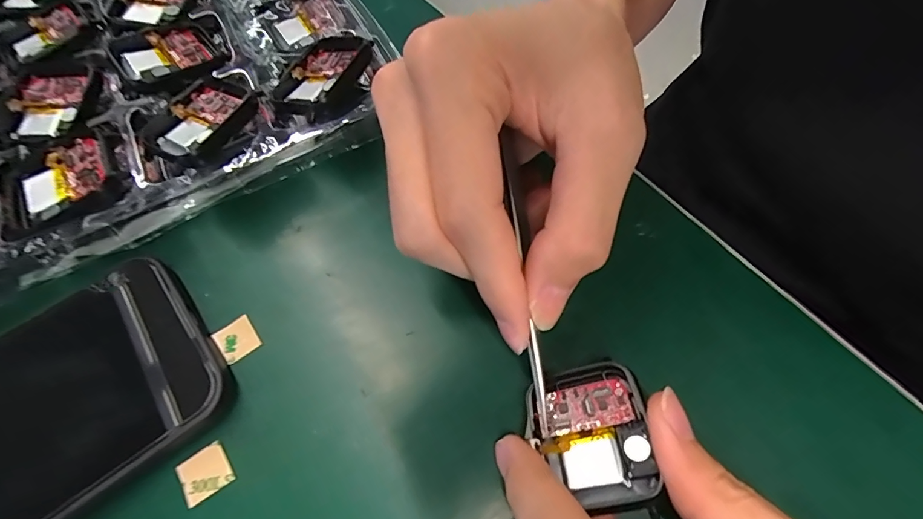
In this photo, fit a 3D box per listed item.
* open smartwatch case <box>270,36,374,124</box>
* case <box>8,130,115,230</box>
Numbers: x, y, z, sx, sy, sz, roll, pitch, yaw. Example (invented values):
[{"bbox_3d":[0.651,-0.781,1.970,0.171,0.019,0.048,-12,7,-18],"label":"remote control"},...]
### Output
[{"bbox_3d":[-0.061,-0.080,0.195,0.043,0.017,0.043,29,69,16],"label":"open smartwatch case"},{"bbox_3d":[-0.161,-0.032,0.179,0.040,0.010,0.039,-34,67,-12],"label":"case"}]

